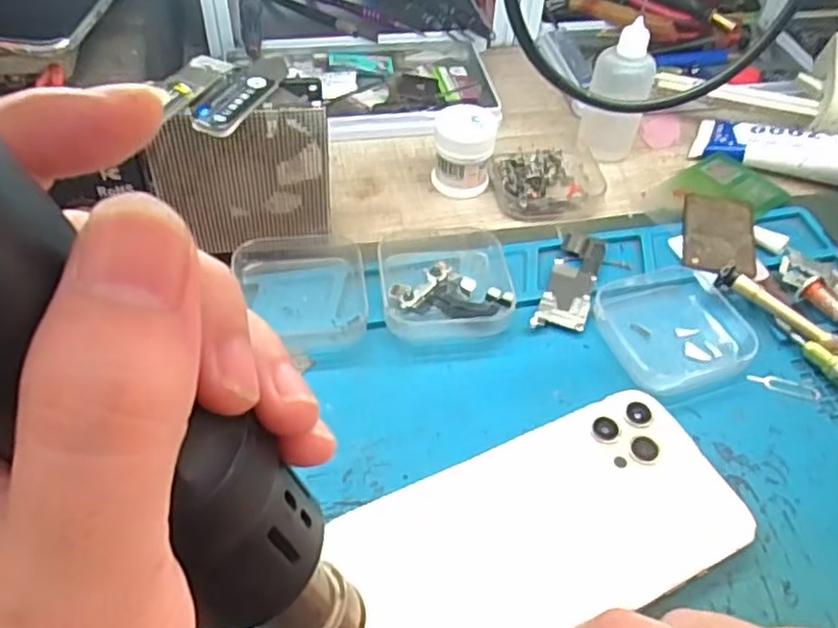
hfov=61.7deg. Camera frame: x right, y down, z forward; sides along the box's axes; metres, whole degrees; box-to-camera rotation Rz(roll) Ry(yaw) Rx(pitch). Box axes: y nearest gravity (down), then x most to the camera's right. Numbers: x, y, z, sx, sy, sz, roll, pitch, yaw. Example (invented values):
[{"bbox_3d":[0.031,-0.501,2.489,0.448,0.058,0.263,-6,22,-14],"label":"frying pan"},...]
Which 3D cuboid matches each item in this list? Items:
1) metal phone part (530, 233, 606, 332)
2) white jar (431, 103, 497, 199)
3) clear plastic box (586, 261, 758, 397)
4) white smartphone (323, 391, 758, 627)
[{"bbox_3d":[0.078,-0.016,0.360,0.024,0.005,0.067,18,51,11],"label":"metal phone part"},{"bbox_3d":[0.027,-0.095,0.410,0.034,0.045,0.031,2,50,-3],"label":"white jar"},{"bbox_3d":[0.122,0.004,0.340,0.070,0.014,0.068,-14,52,-15],"label":"clear plastic box"},{"bbox_3d":[0.047,0.083,0.268,0.155,0.008,0.077,-19,54,-18],"label":"white smartphone"}]

